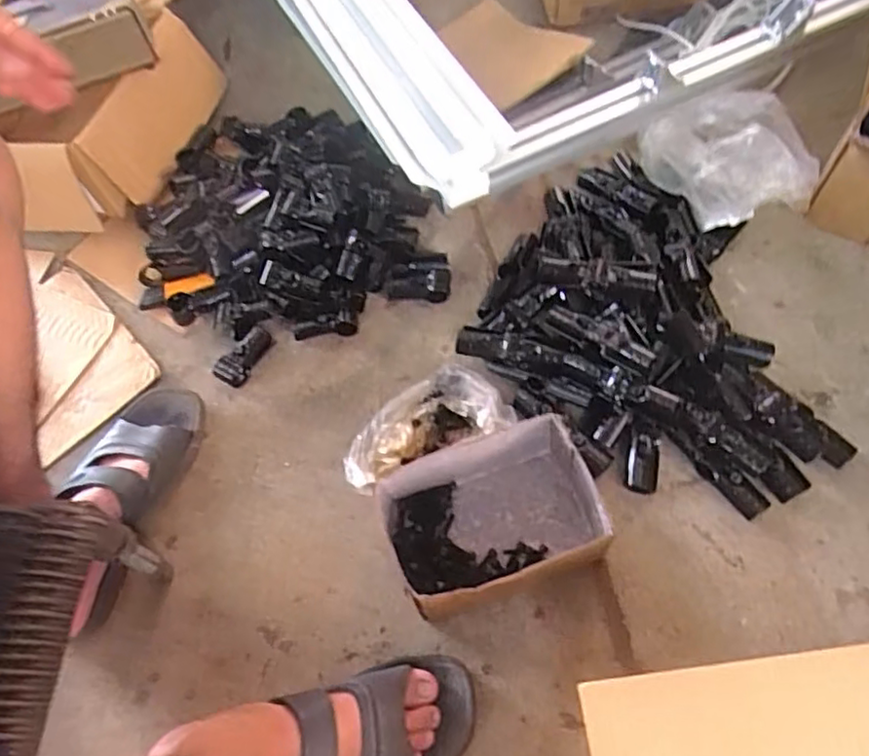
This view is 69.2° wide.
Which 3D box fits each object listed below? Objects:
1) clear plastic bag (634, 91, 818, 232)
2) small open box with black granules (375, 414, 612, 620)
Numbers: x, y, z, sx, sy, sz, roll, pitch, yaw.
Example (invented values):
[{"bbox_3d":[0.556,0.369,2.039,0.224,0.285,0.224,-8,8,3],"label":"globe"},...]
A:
[{"bbox_3d":[0.371,-0.281,0.801,0.211,0.086,0.169,29,67,20],"label":"clear plastic bag"},{"bbox_3d":[0.053,0.141,0.625,0.203,0.090,0.143,-18,60,-4],"label":"small open box with black granules"}]

